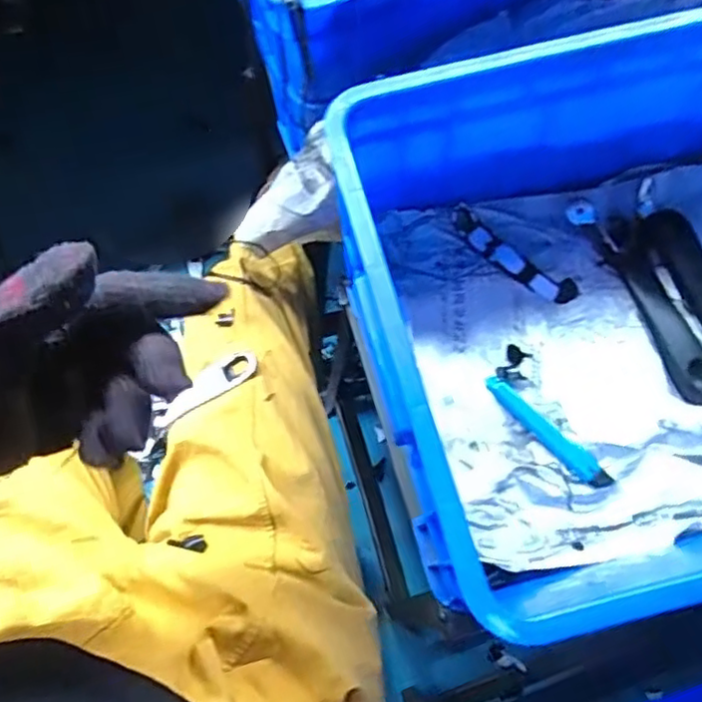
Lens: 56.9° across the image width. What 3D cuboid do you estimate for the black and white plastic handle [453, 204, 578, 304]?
[{"bbox_3d":[0.144,-0.083,0.579,0.129,0.012,0.028,36,76,-3],"label":"black and white plastic handle"}]

